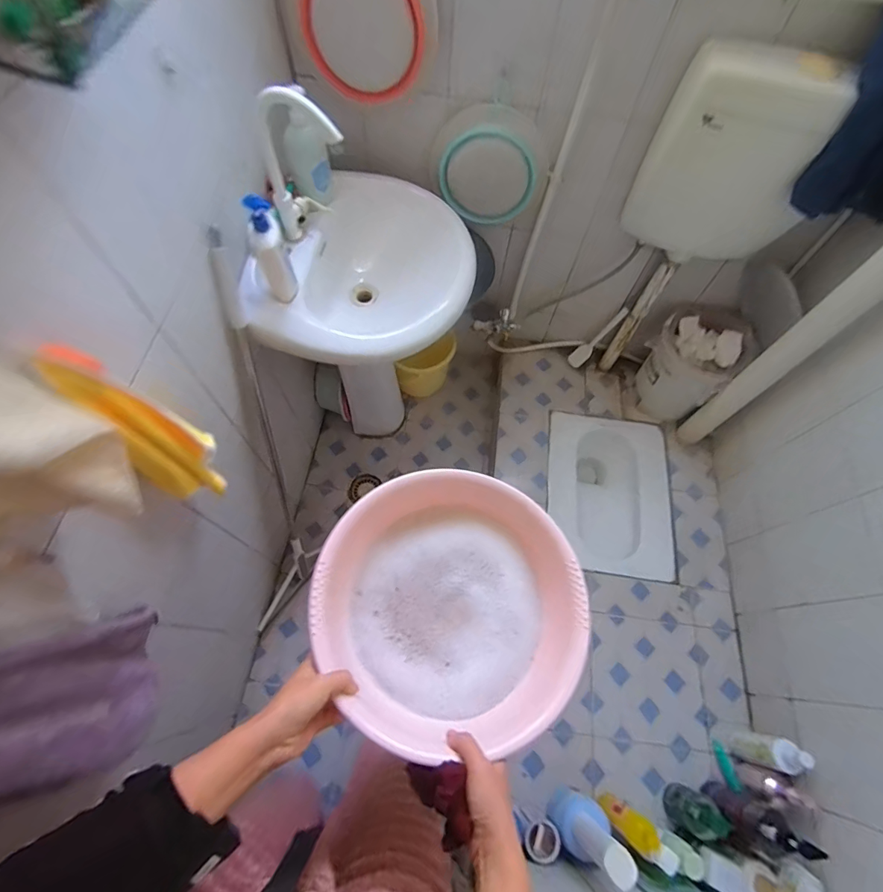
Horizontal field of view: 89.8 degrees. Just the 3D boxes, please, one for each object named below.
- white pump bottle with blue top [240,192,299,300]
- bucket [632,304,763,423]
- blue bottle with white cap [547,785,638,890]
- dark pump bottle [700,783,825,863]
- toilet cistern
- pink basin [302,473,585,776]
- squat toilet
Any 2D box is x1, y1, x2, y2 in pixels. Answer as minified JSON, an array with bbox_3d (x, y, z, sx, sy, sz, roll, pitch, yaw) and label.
[{"bbox_3d":[-0.305,-0.347,0.799,0.056,0.170,0.086,-19,67,-12],"label":"white pump bottle with blue top"},{"bbox_3d":[0.757,-0.248,1.377,0.255,0.308,0.237,1,65,-3],"label":"bucket"},{"bbox_3d":[0.295,0.778,0.895,0.083,0.271,0.112,42,69,15],"label":"blue bottle with white cap"},{"bbox_3d":[0.645,0.785,0.915,0.083,0.266,0.102,-16,67,-10],"label":"dark pump bottle"},{"bbox_3d":[0.617,-0.587,0.946,0.353,0.390,0.160,25,66,8],"label":"toilet cistern"},{"bbox_3d":[0.009,0.220,0.603,0.338,0.100,0.323,1,65,-3],"label":"pink basin"},{"bbox_3d":[0.529,0.148,1.402,0.372,0.123,0.488,5,65,-1],"label":"squat toilet"}]

